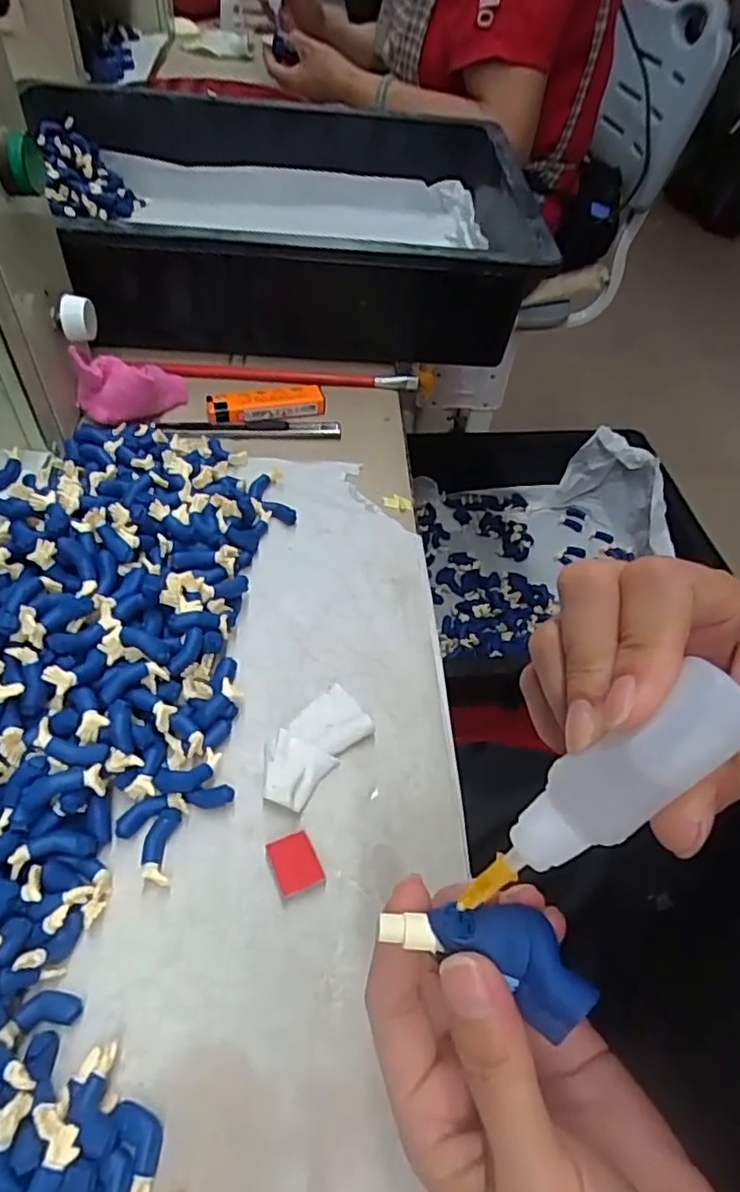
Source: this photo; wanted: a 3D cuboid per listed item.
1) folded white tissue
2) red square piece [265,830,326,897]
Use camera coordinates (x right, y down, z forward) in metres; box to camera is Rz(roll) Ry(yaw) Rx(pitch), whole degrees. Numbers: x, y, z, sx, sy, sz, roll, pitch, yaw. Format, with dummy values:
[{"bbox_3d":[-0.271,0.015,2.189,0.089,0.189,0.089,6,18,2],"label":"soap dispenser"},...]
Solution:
[{"bbox_3d":[-0.026,0.067,0.286,0.032,0.011,0.060,35,55,20],"label":"folded white tissue"},{"bbox_3d":[-0.031,0.108,0.256,0.018,0.007,0.022,-19,55,-20],"label":"red square piece"}]

